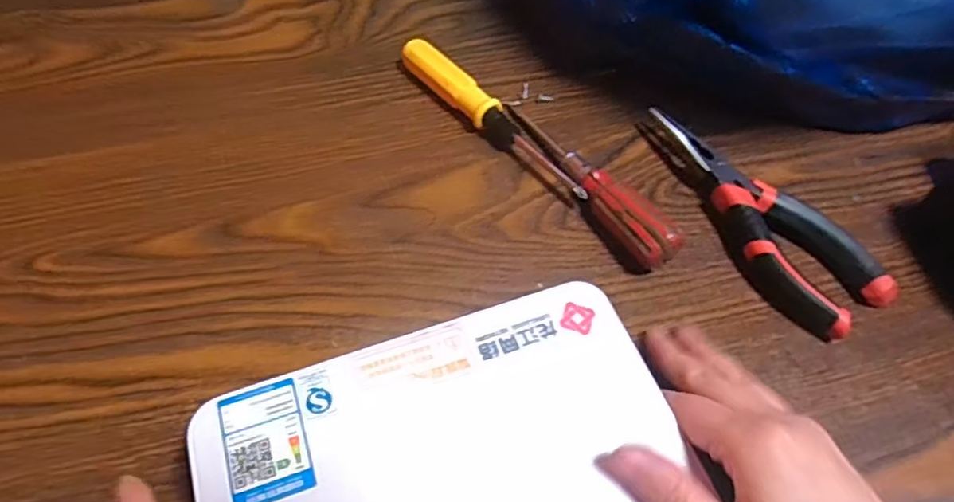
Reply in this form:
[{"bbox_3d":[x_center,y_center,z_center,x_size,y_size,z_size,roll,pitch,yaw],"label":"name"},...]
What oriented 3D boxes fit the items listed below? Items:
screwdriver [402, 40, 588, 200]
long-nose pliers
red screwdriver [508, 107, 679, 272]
[{"bbox_3d":[0.007,-0.080,0.369,0.019,0.018,0.152,-34,64,-23],"label":"screwdriver"},{"bbox_3d":[0.152,-0.021,0.338,0.050,0.019,0.148,-27,61,-20],"label":"long-nose pliers"},{"bbox_3d":[0.059,-0.040,0.342,0.021,0.025,0.131,-31,63,-22],"label":"red screwdriver"}]

